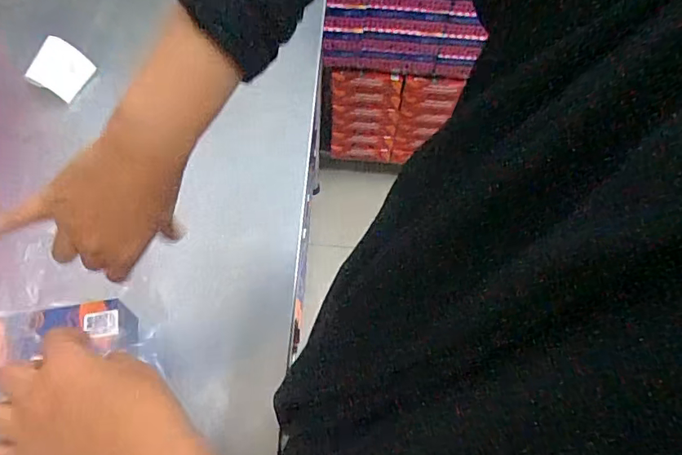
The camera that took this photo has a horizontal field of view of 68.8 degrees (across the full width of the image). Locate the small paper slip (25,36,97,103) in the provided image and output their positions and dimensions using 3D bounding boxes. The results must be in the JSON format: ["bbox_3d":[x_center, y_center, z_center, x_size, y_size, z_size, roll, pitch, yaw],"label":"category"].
[{"bbox_3d":[-0.344,-0.196,0.617,0.010,0.058,0.062,14,75,54],"label":"small paper slip"}]

